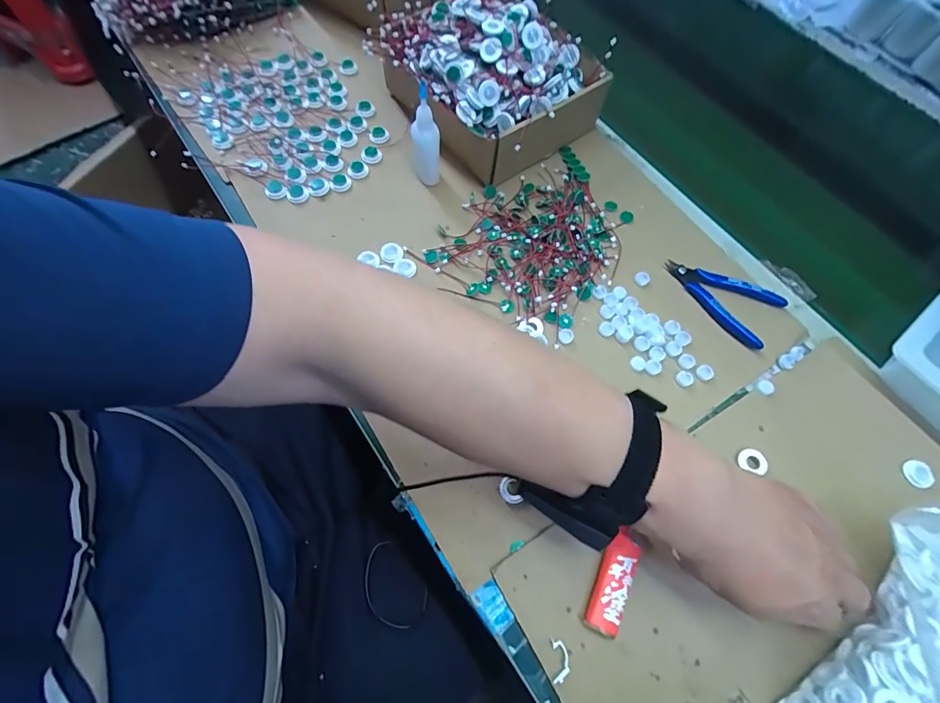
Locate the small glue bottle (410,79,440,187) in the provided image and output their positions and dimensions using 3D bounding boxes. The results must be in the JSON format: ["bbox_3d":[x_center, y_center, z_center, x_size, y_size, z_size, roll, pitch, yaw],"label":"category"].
[{"bbox_3d":[-0.047,-0.221,0.444,0.026,0.096,0.029,-33,72,-16],"label":"small glue bottle"}]

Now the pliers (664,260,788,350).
[{"bbox_3d":[0.252,-0.056,0.433,0.115,0.011,0.066,33,69,11],"label":"pliers"}]

